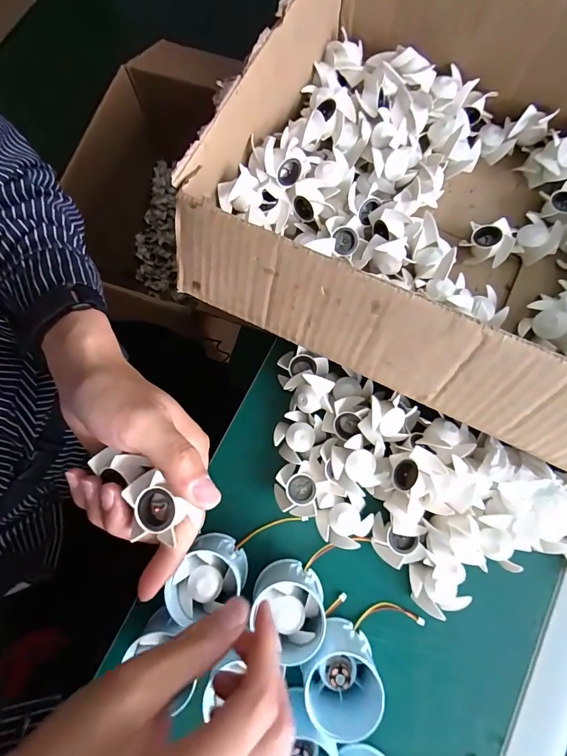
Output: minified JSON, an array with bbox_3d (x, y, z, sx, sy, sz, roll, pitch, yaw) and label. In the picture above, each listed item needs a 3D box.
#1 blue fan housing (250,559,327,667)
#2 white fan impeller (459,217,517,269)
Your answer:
[{"bbox_3d":[0.006,0.169,0.279,0.048,0.046,0.048,25,80,5],"label":"blue fan housing"},{"bbox_3d":[0.184,-0.121,0.341,0.038,0.026,0.038,13,79,3],"label":"white fan impeller"}]

